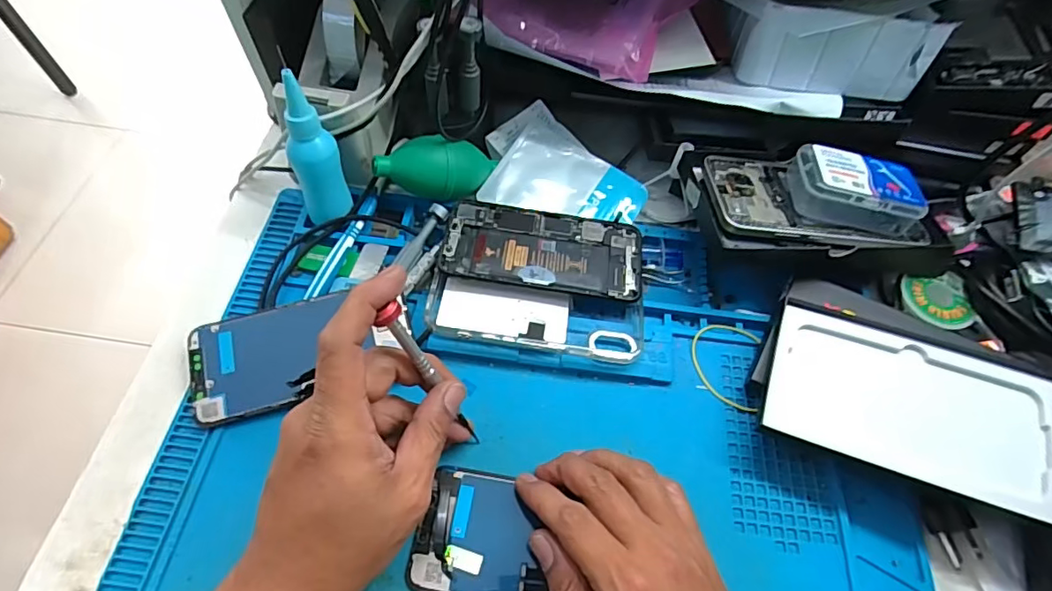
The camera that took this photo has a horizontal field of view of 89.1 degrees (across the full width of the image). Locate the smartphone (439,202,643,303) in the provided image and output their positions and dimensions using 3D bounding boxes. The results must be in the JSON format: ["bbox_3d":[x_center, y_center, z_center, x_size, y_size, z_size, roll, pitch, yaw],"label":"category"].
[{"bbox_3d":[0.014,-0.036,0.402,0.147,0.009,0.071,7,60,1],"label":"smartphone"}]

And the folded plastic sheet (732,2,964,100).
[{"bbox_3d":[0.231,-0.180,0.396,0.136,0.055,0.023,4,60,-1],"label":"folded plastic sheet"}]

